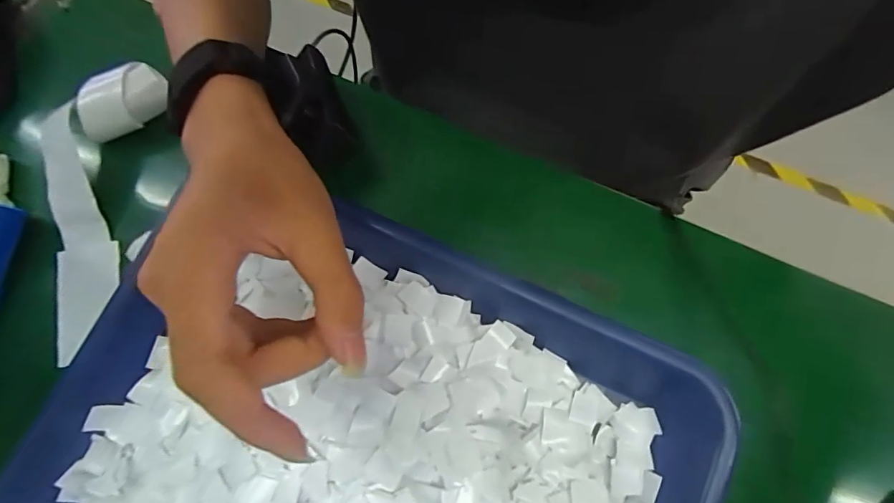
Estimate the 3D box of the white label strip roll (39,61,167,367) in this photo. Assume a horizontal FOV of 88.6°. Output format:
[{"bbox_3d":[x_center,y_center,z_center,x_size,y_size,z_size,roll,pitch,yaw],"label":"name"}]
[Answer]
[{"bbox_3d":[-0.241,-0.031,0.306,0.065,0.035,0.197,12,93,4],"label":"white label strip roll"}]

